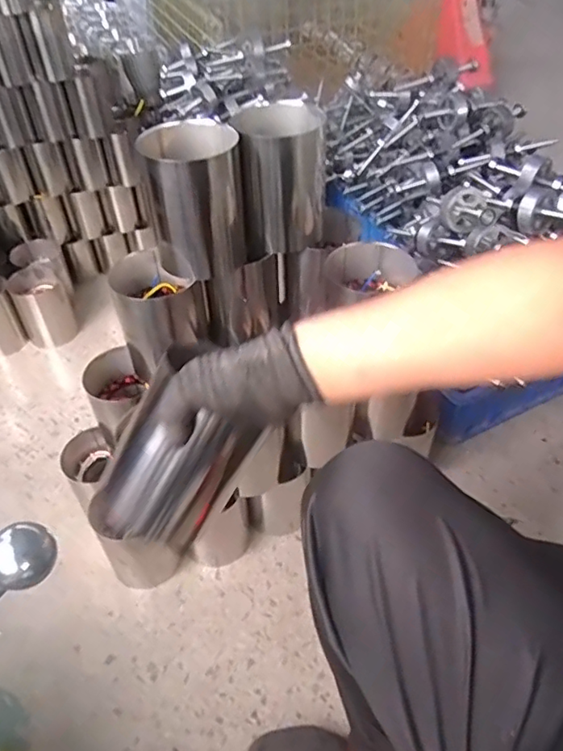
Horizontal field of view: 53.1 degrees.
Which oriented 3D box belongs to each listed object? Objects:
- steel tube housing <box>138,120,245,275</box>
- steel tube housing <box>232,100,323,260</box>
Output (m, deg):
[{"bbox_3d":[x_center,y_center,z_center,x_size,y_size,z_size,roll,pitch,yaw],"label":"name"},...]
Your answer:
[{"bbox_3d":[-0.107,-0.223,0.737,0.108,0.172,0.098,1,45,4],"label":"steel tube housing"},{"bbox_3d":[0.001,-0.267,0.780,0.111,0.166,0.108,-6,45,-3],"label":"steel tube housing"}]

